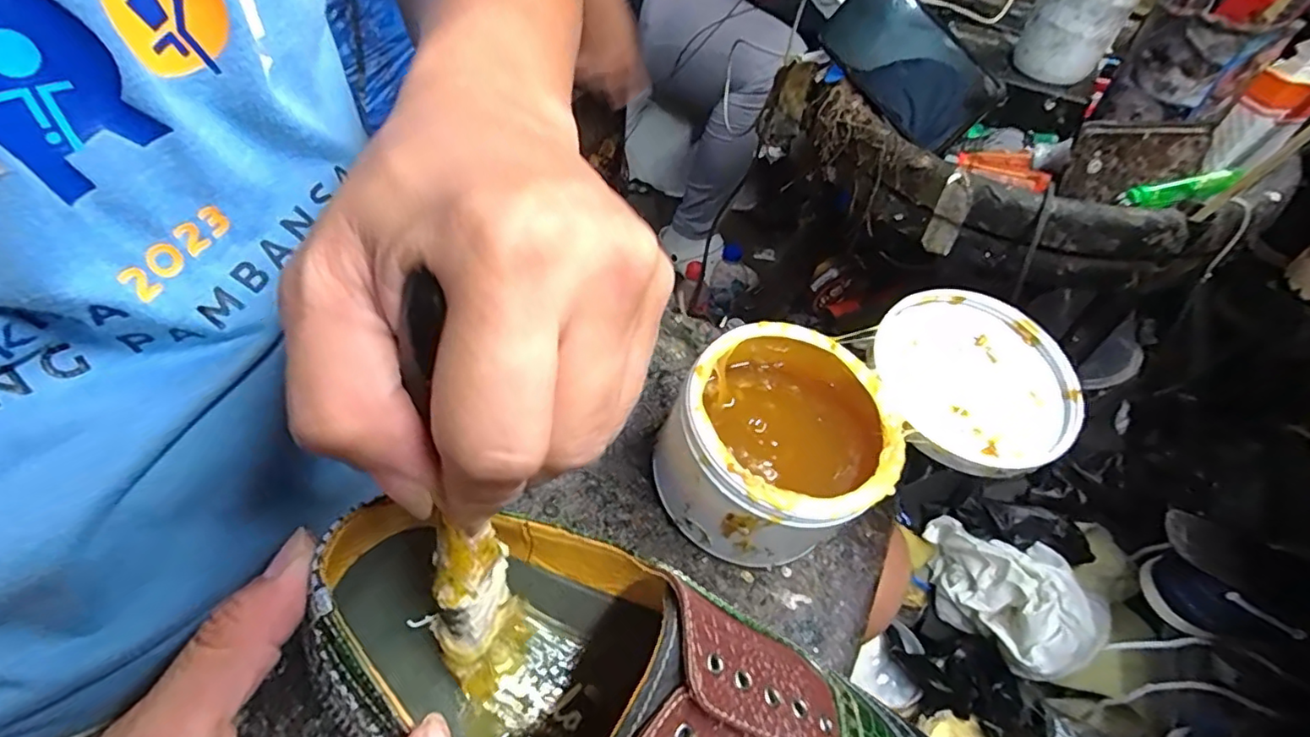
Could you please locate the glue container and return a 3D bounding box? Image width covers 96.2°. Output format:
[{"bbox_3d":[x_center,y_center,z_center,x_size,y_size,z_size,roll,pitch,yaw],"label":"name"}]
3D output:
[{"bbox_3d":[0.113,0.024,0.311,0.221,0.062,0.109,-14,52,-14],"label":"glue container"}]

